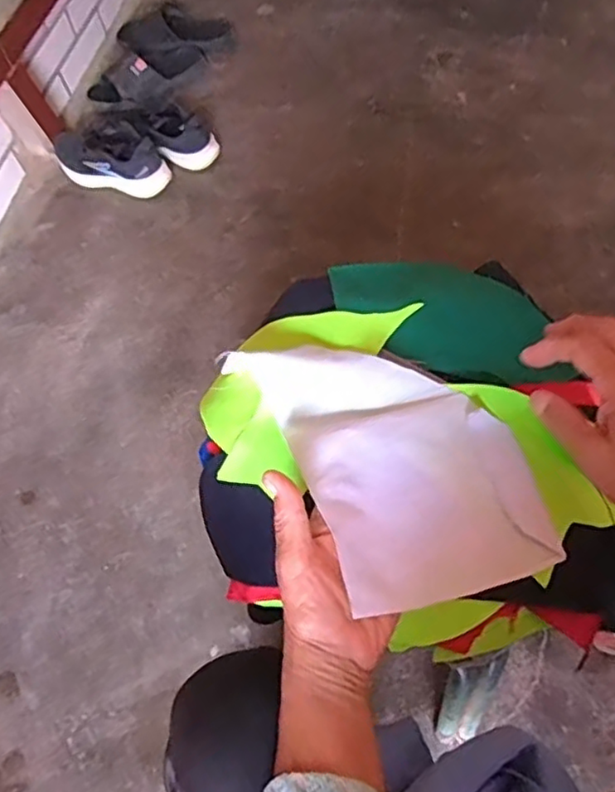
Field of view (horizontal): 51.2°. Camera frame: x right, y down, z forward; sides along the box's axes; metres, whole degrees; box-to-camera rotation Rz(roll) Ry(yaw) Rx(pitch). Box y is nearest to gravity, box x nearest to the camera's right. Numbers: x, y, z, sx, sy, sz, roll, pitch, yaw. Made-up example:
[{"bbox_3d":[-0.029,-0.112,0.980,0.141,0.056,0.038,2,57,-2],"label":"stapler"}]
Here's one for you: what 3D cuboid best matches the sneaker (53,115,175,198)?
[{"bbox_3d":[-0.393,-0.470,1.253,0.253,0.093,0.100,15,63,13],"label":"sneaker"}]

